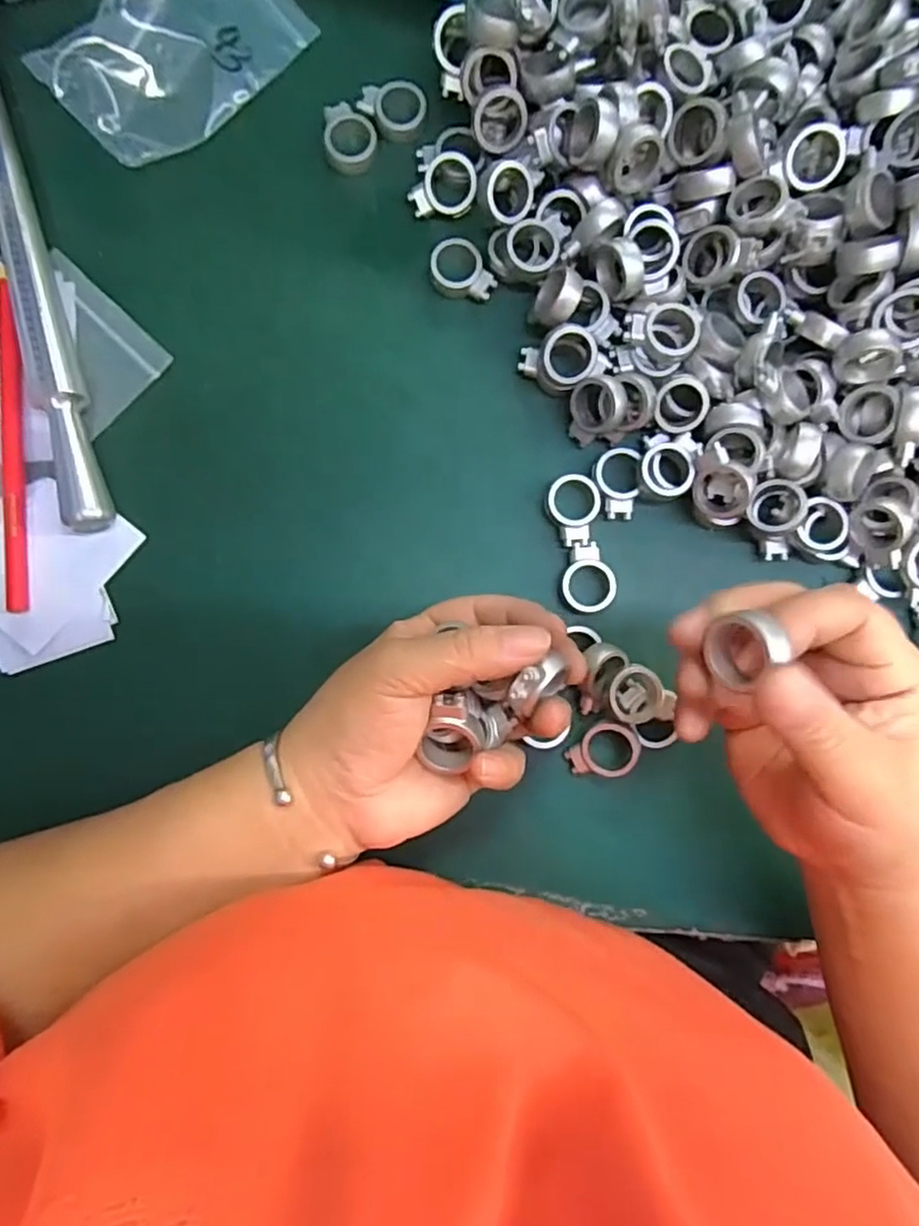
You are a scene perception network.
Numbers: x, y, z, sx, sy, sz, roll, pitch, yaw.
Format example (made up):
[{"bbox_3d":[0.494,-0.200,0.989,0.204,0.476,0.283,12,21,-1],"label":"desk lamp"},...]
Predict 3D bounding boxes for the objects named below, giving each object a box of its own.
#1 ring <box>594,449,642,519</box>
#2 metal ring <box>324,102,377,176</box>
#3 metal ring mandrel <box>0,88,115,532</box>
[{"bbox_3d":[0.077,-0.063,0.316,0.021,0.005,0.034,3,87,-1],"label":"ring"},{"bbox_3d":[-0.054,-0.237,0.323,0.025,0.010,0.031,1,87,-1],"label":"metal ring"},{"bbox_3d":[-0.198,-0.153,0.305,0.018,0.020,0.232,-14,87,-2],"label":"metal ring mandrel"}]

